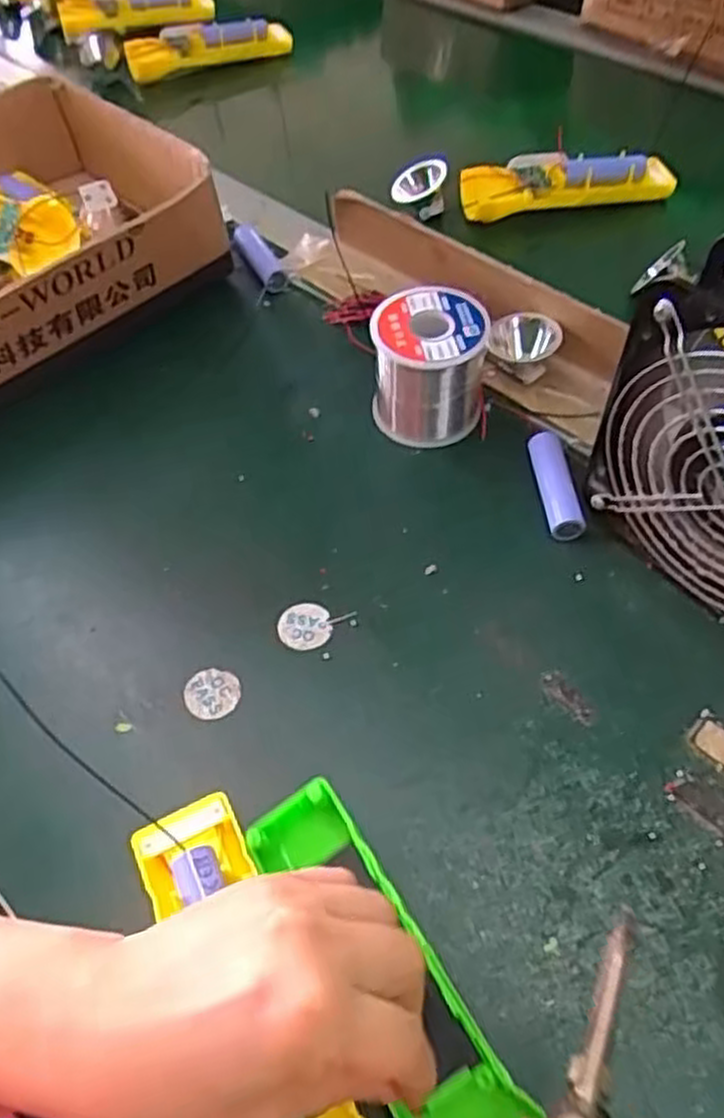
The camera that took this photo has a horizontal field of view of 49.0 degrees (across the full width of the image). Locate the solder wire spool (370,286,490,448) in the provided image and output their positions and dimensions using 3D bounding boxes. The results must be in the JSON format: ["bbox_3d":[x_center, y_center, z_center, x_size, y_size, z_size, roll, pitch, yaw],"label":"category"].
[{"bbox_3d":[0.039,-0.111,0.468,0.064,0.069,0.060,-1,53,2],"label":"solder wire spool"}]

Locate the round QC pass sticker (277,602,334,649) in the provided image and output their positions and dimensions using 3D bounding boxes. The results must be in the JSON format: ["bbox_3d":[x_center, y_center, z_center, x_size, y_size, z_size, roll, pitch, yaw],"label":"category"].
[{"bbox_3d":[-0.029,0.034,0.407,0.026,0.004,0.025,-1,53,2],"label":"round QC pass sticker"}]

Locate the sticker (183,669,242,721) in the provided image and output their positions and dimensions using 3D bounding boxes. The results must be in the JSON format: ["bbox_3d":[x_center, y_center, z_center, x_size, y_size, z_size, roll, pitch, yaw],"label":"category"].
[{"bbox_3d":[-0.073,0.066,0.387,0.027,0.004,0.025,0,61,1],"label":"sticker"}]

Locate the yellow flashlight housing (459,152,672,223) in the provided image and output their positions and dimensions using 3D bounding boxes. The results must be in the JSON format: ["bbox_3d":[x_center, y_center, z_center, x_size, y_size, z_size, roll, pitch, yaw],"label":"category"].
[{"bbox_3d":[0.156,-0.294,0.618,0.164,0.029,0.048,-13,54,-7],"label":"yellow flashlight housing"}]

